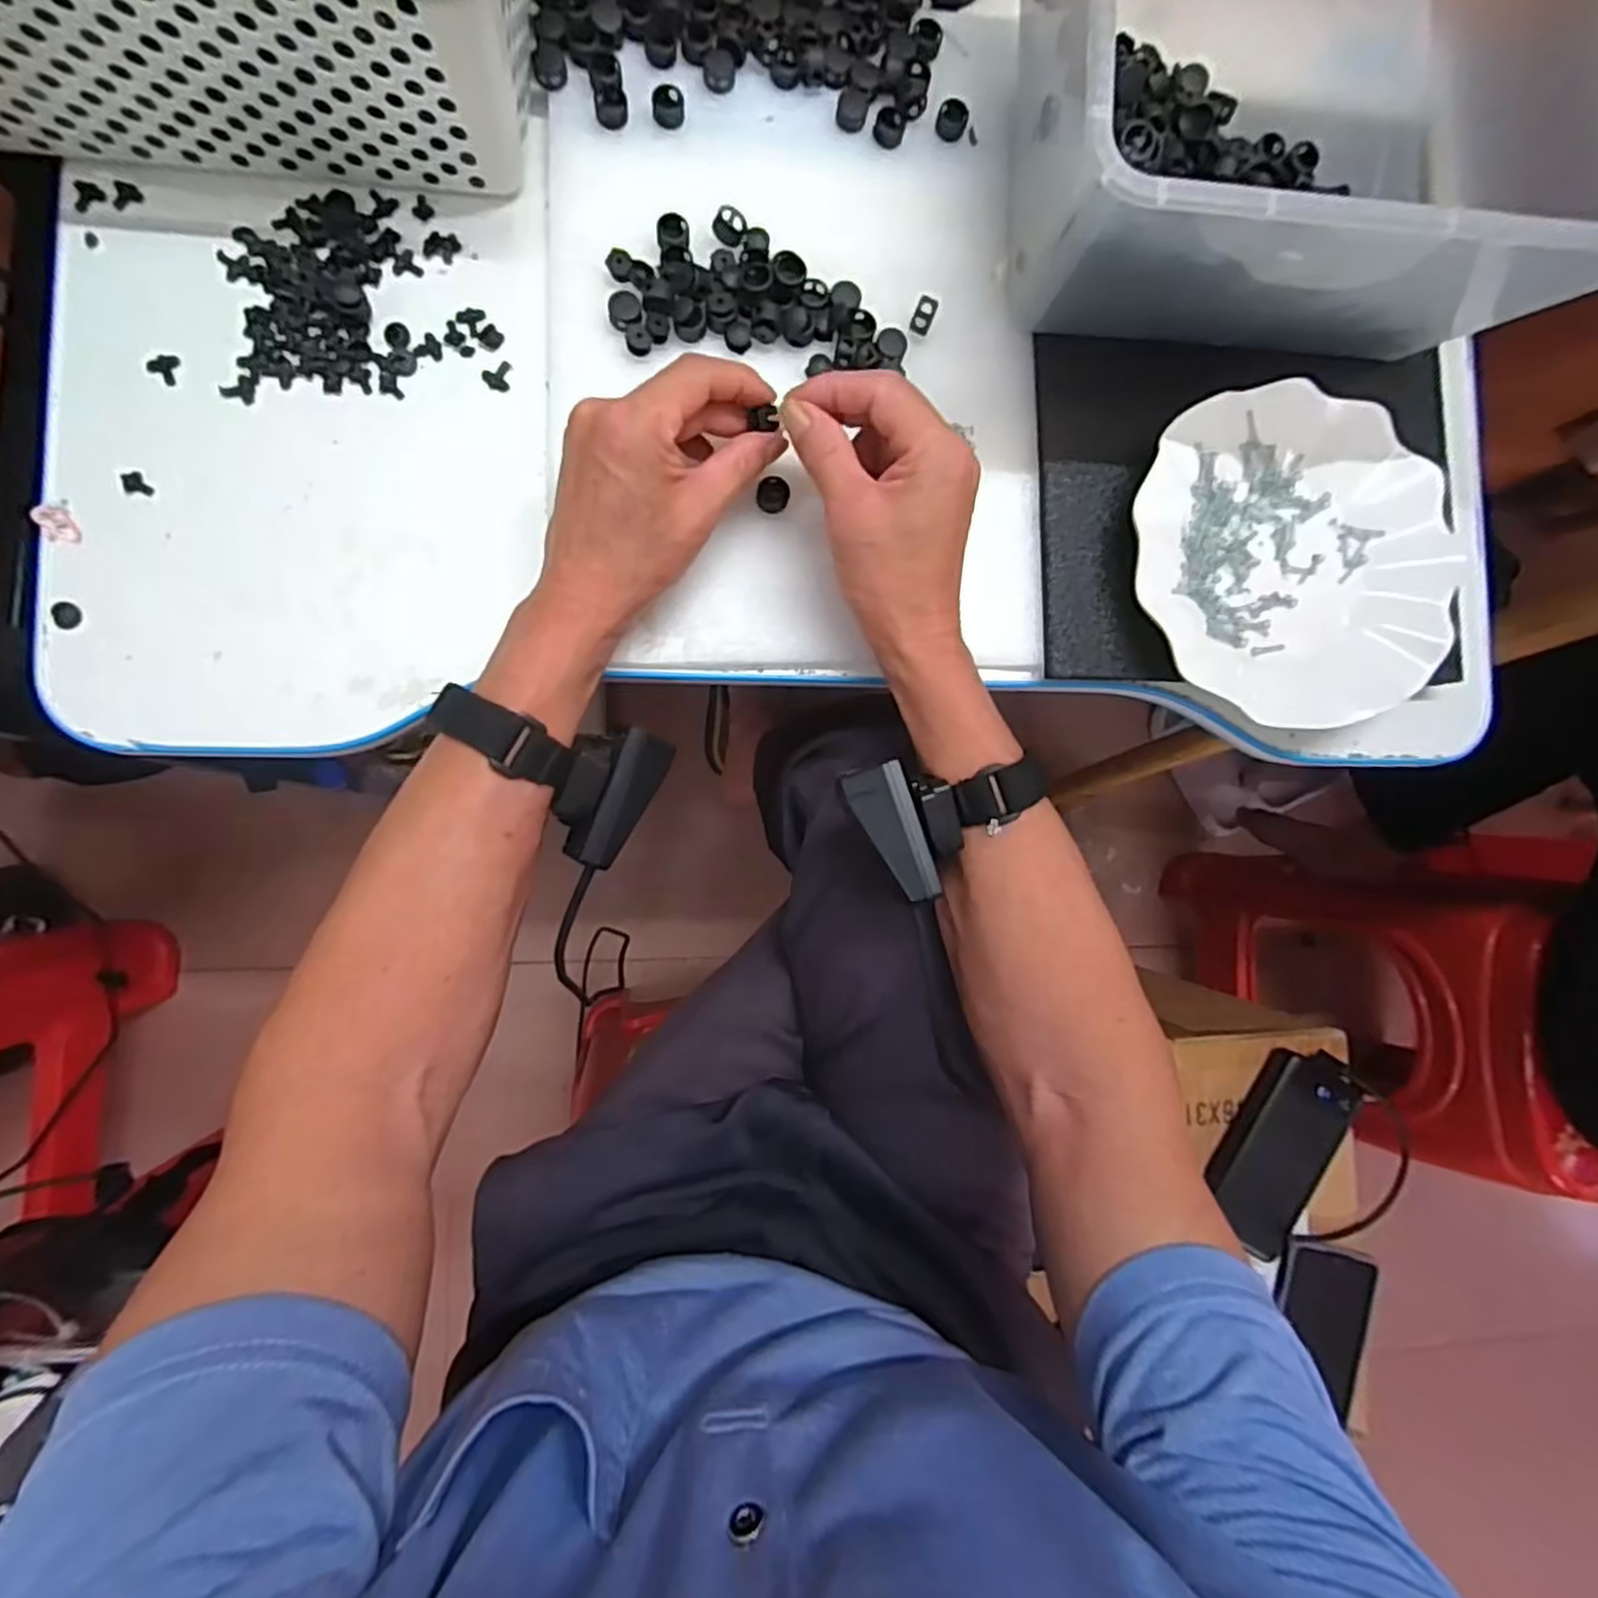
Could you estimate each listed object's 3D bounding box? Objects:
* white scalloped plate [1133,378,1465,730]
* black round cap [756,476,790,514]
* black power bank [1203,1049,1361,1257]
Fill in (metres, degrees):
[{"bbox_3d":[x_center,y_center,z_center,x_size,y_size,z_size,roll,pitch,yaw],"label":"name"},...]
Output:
[{"bbox_3d":[0.269,-0.133,0.415,0.182,0.023,0.166,0,87,-7],"label":"white scalloped plate"},{"bbox_3d":[-0.013,-0.160,0.399,0.016,0.010,0.016,0,87,-7],"label":"black round cap"},{"bbox_3d":[0.392,0.281,0.611,0.080,0.025,0.161,27,84,-5],"label":"black power bank"}]

